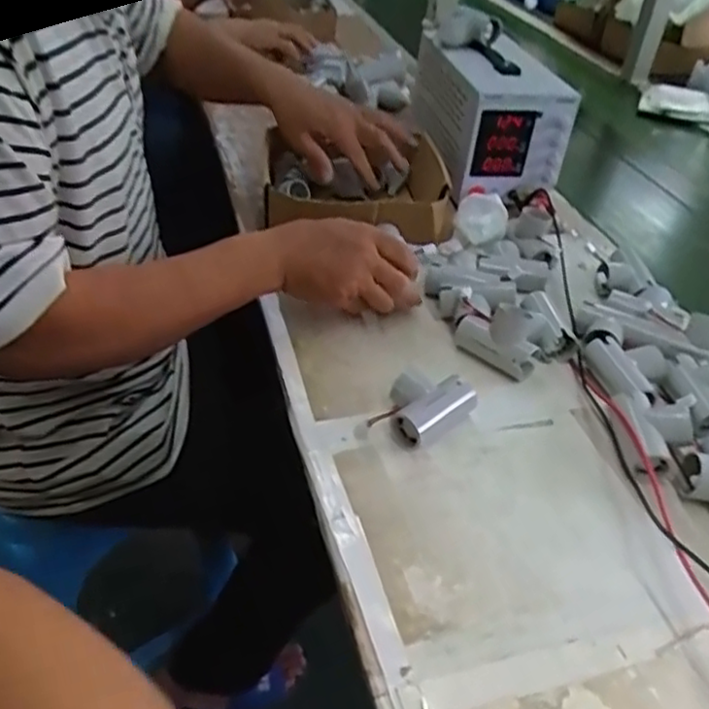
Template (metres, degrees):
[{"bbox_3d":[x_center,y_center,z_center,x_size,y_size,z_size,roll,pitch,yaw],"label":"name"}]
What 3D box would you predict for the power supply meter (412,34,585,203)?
[{"bbox_3d":[0.168,-0.320,0.899,0.121,0.136,0.241,-6,39,-14],"label":"power supply meter"}]

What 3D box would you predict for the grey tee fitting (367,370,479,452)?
[{"bbox_3d":[0.061,0.044,0.570,0.089,0.034,0.055,-28,49,-34],"label":"grey tee fitting"}]

